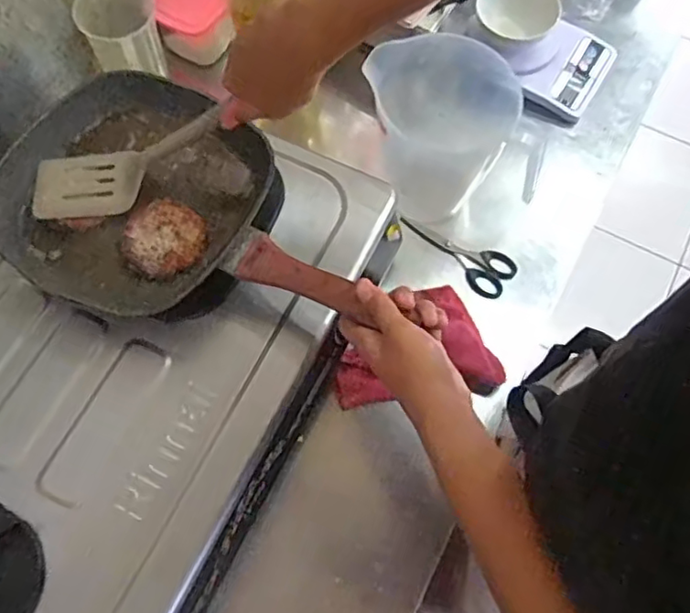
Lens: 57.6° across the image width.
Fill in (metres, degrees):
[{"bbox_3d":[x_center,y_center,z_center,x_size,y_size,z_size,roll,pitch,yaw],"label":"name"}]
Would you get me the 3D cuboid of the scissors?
[{"bbox_3d":[0.133,-0.063,0.772,0.149,0.013,0.057,27,70,10],"label":"scissors"}]

